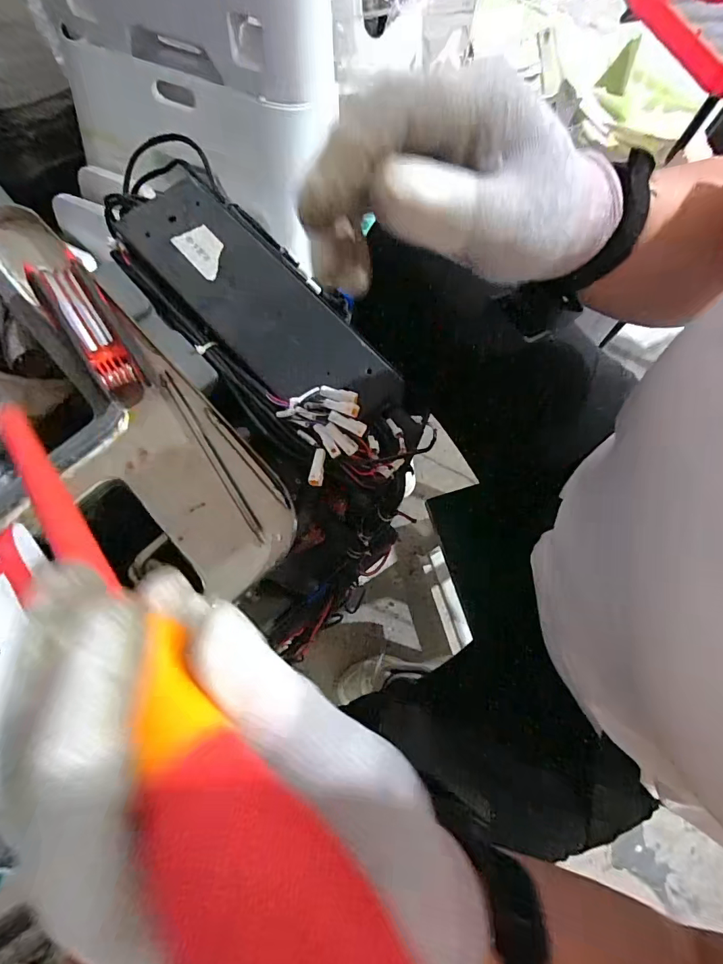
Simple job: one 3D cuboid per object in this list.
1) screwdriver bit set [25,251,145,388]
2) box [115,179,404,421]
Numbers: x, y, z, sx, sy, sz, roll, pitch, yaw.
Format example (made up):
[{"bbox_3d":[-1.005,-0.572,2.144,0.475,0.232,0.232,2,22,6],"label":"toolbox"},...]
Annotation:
[{"bbox_3d":[-0.194,-0.116,0.316,0.031,0.021,0.110,-35,78,-9],"label":"screwdriver bit set"},{"bbox_3d":[-0.081,-0.141,0.367,0.096,0.041,0.278,-42,79,-11],"label":"box"}]

